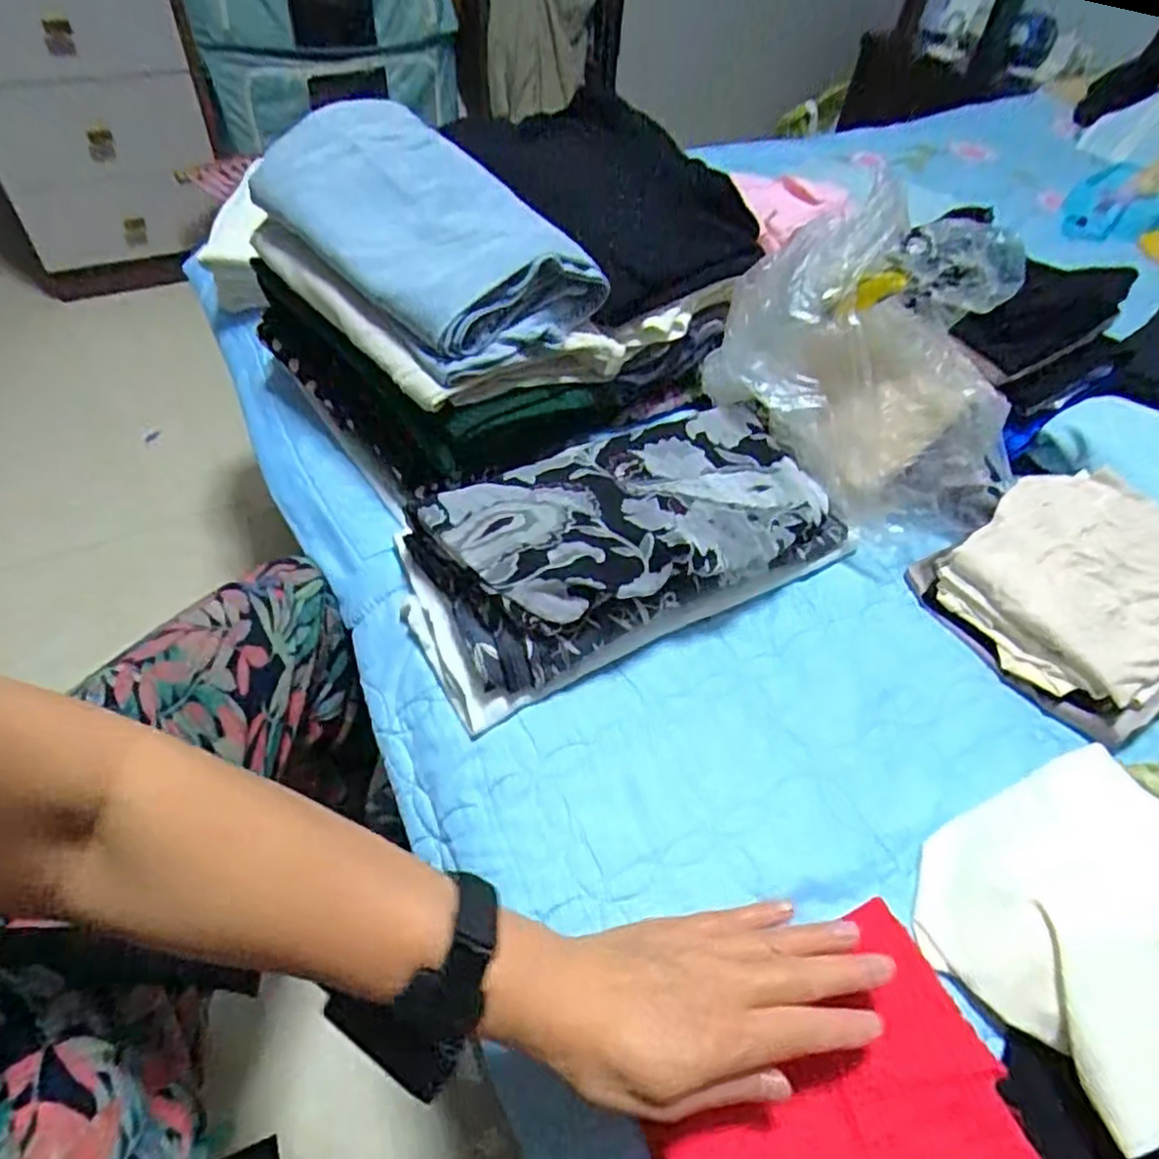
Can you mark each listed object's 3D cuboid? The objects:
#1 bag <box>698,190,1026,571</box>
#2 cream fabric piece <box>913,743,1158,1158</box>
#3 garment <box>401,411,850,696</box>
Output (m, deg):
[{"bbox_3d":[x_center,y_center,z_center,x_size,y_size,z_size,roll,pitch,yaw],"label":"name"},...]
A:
[{"bbox_3d":[0.250,-0.182,0.615,0.265,0.212,0.188,39,58,23],"label":"bag"},{"bbox_3d":[0.317,0.221,0.409,0.167,0.068,0.217,-19,56,-20],"label":"cream fabric piece"},{"bbox_3d":[0.043,-0.048,0.573,0.328,0.095,0.173,-21,56,-21],"label":"garment"}]

